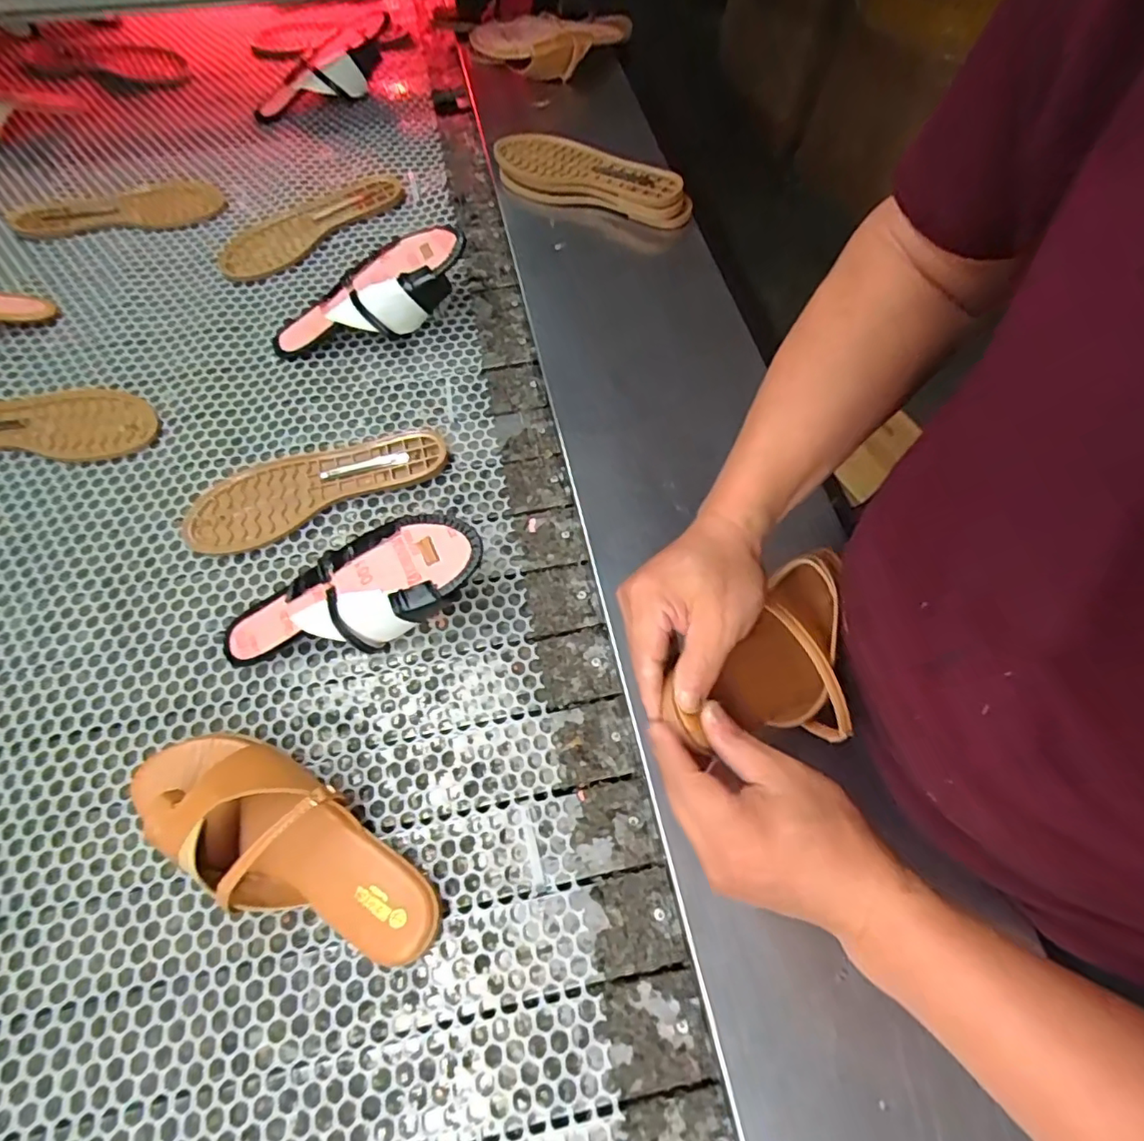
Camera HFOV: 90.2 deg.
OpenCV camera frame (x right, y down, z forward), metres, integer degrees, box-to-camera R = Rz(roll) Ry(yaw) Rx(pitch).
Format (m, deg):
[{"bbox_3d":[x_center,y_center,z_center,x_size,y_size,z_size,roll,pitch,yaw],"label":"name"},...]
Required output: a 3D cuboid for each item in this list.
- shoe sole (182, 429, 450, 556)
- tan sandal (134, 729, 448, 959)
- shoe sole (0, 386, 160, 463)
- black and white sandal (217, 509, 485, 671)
[{"bbox_3d":[-0.256,-0.089,0.578,0.255,0.010,0.092,-23,67,-10],"label":"shoe sole"},{"bbox_3d":[-0.213,0.196,0.416,0.251,0.067,0.088,24,68,11],"label":"tan sandal"},{"bbox_3d":[-0.577,-0.164,0.613,0.256,0.018,0.103,0,65,1],"label":"shoe sole"},{"bbox_3d":[-0.191,0.022,0.505,0.248,0.048,0.097,-21,65,9],"label":"black and white sandal"}]

